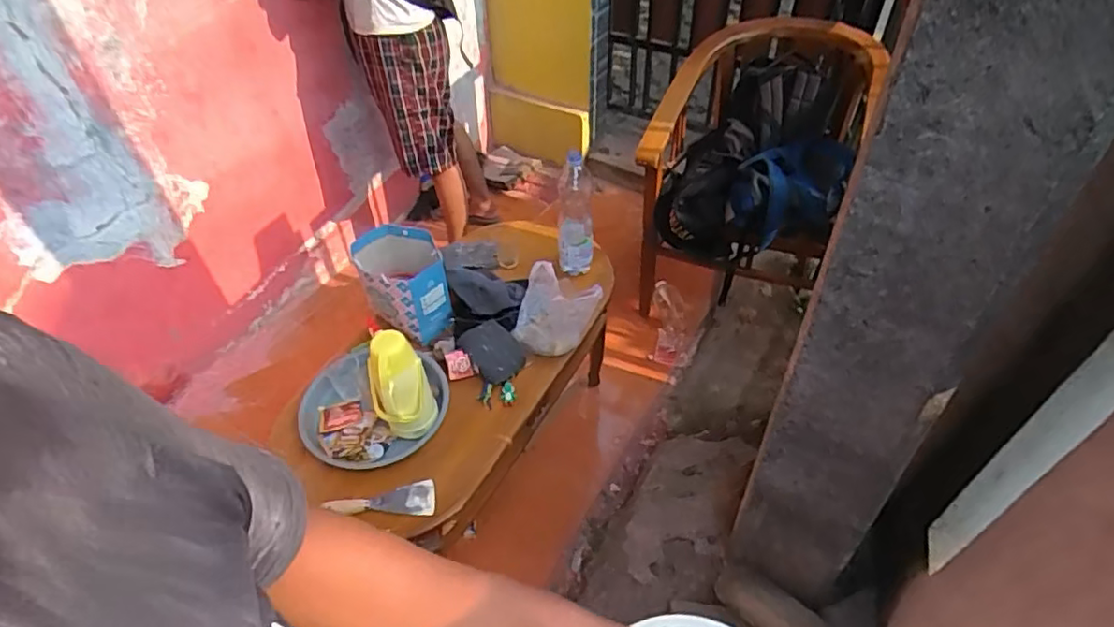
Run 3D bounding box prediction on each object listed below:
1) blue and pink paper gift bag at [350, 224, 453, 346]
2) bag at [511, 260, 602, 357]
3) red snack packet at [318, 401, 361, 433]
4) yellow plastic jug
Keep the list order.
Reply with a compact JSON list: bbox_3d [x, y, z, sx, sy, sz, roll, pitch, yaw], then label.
[{"bbox_3d":[-0.343,-0.058,1.359,0.183,0.244,0.174,-29,41,-26],"label":"blue and pink paper gift bag"},{"bbox_3d":[-0.010,-0.004,1.369,0.177,0.100,0.176,24,52,23],"label":"bag"},{"bbox_3d":[-0.443,0.210,1.239,0.081,0.010,0.071,-12,47,-9],"label":"red snack packet"},{"bbox_3d":[-0.294,0.138,1.134,0.106,0.242,0.100,-13,48,-10],"label":"yellow plastic jug"}]

